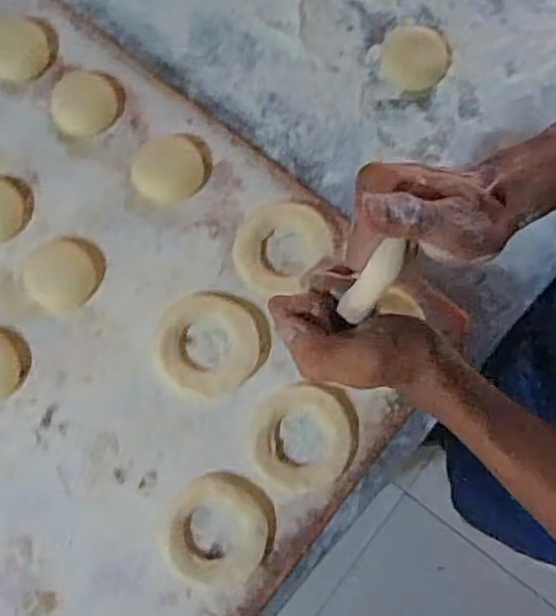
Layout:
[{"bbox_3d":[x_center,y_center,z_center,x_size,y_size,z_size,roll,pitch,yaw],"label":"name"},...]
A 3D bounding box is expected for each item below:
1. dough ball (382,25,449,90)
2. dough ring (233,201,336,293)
[{"bbox_3d":[0.112,-0.207,0.539,0.051,0.014,0.054,0,79,0],"label":"dough ball"},{"bbox_3d":[0.002,-0.048,0.501,0.064,0.014,0.075,41,82,7],"label":"dough ring"}]

